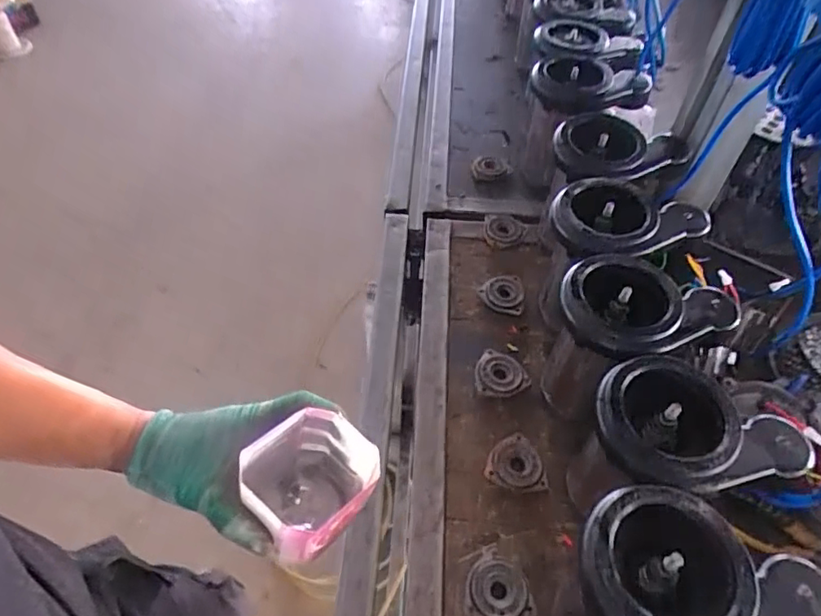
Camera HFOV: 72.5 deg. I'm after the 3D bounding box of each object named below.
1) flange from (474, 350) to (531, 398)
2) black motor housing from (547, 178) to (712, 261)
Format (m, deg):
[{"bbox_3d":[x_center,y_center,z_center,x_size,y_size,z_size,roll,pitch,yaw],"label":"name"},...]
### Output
[{"bbox_3d":[0.115,0.081,0.705,0.065,0.013,0.060,6,51,2],"label":"flange"},{"bbox_3d":[0.249,-0.102,0.648,0.169,0.042,0.122,-9,52,-9],"label":"black motor housing"}]

